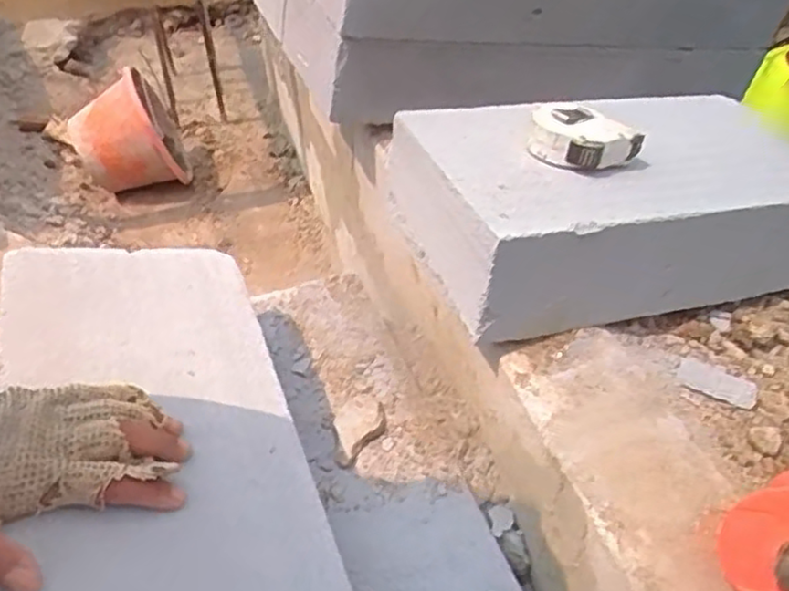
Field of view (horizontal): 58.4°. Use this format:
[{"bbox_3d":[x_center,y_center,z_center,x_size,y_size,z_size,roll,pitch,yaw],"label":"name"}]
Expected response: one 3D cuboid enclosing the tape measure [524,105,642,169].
[{"bbox_3d":[0.153,-0.129,0.566,0.086,0.032,0.063,10,43,12],"label":"tape measure"}]

